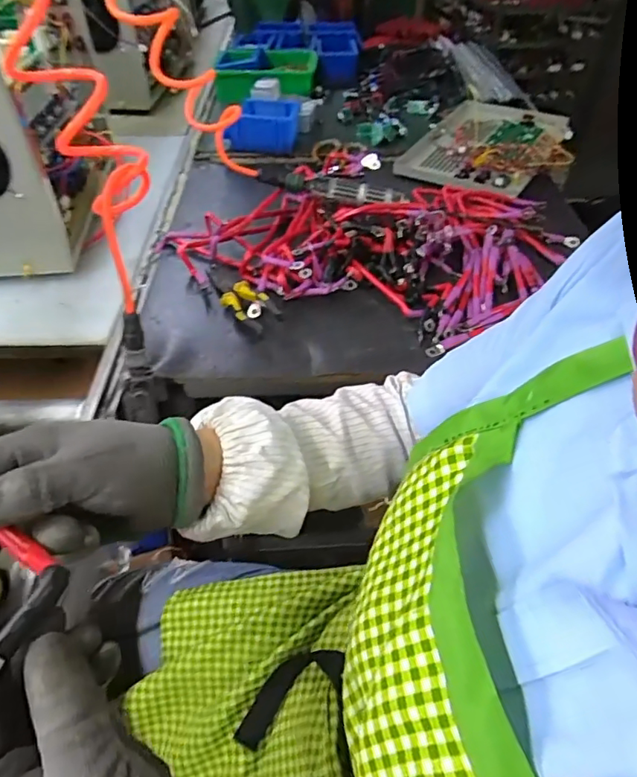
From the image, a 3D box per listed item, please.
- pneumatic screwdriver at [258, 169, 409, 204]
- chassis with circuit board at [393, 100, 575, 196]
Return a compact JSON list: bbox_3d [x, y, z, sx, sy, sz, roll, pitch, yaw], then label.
[{"bbox_3d":[0.021,-0.321,0.854,0.232,0.026,0.040,12,47,11],"label":"pneumatic screwdriver"},{"bbox_3d":[0.347,-0.489,1.075,0.285,0.046,0.336,29,52,25],"label":"chassis with circuit board"}]

